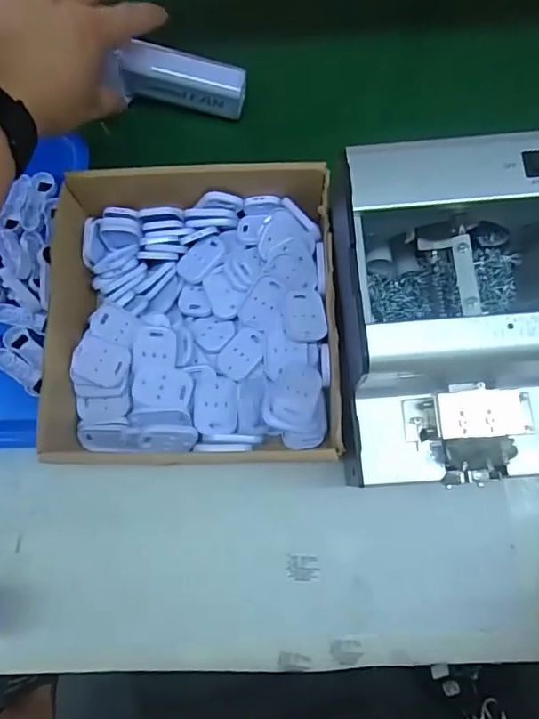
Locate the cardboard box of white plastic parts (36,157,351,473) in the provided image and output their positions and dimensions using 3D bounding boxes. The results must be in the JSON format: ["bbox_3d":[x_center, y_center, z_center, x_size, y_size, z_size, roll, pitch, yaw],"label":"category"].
[{"bbox_3d":[-0.048,-0.034,0.361,0.189,0.051,0.207,-2,78,2],"label":"cardboard box of white plastic parts"}]

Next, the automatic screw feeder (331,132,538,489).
[{"bbox_3d":[0.109,-0.019,0.315,0.128,0.129,0.183,-2,78,2],"label":"automatic screw feeder"}]

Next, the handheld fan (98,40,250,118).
[{"bbox_3d":[-0.072,-0.229,0.427,0.104,0.036,0.033,10,83,-5],"label":"handheld fan"}]

